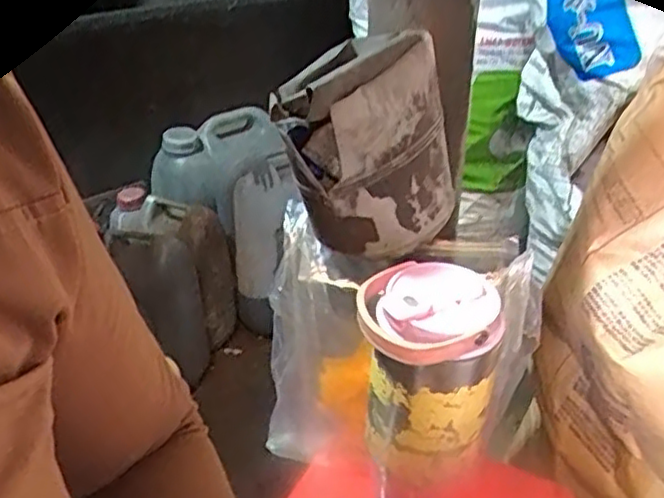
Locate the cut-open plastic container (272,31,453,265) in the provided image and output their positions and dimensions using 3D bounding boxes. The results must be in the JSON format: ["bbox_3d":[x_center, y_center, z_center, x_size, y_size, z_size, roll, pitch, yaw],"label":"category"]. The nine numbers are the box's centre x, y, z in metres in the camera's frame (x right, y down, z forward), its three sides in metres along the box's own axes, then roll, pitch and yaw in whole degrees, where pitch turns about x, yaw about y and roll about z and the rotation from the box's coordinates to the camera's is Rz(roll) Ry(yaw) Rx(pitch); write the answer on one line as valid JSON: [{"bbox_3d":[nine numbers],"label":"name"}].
[{"bbox_3d":[0.025,-0.067,0.485,0.080,0.140,0.120,25,38,37],"label":"cut-open plastic container"}]

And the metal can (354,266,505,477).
[{"bbox_3d":[0.062,0.083,0.492,0.088,0.143,0.080,0,30,0],"label":"metal can"}]

